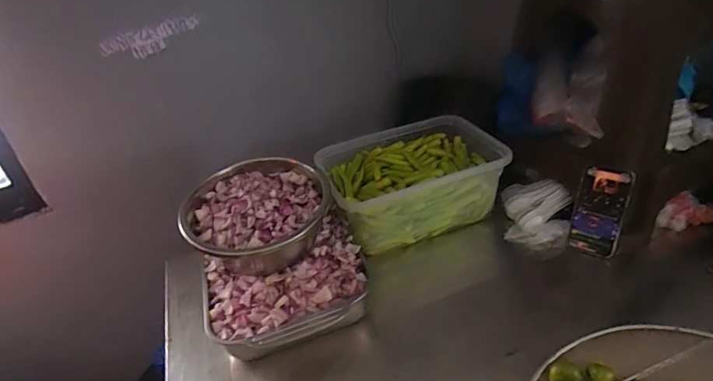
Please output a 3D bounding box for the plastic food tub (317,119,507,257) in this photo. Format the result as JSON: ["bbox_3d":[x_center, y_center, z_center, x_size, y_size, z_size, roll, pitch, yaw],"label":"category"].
[{"bbox_3d":[0.118,-0.018,0.950,0.341,0.158,0.234,-16,34,-12],"label":"plastic food tub"}]

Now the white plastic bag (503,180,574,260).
[{"bbox_3d":[0.361,0.046,0.902,0.117,0.094,0.149,1,34,13],"label":"white plastic bag"}]

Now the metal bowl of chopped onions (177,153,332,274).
[{"bbox_3d":[-0.167,0.058,0.792,0.248,0.131,0.229,-5,33,4],"label":"metal bowl of chopped onions"}]

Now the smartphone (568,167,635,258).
[{"bbox_3d":[0.438,0.038,0.804,0.082,0.159,0.012,15,20,34],"label":"smartphone"}]

